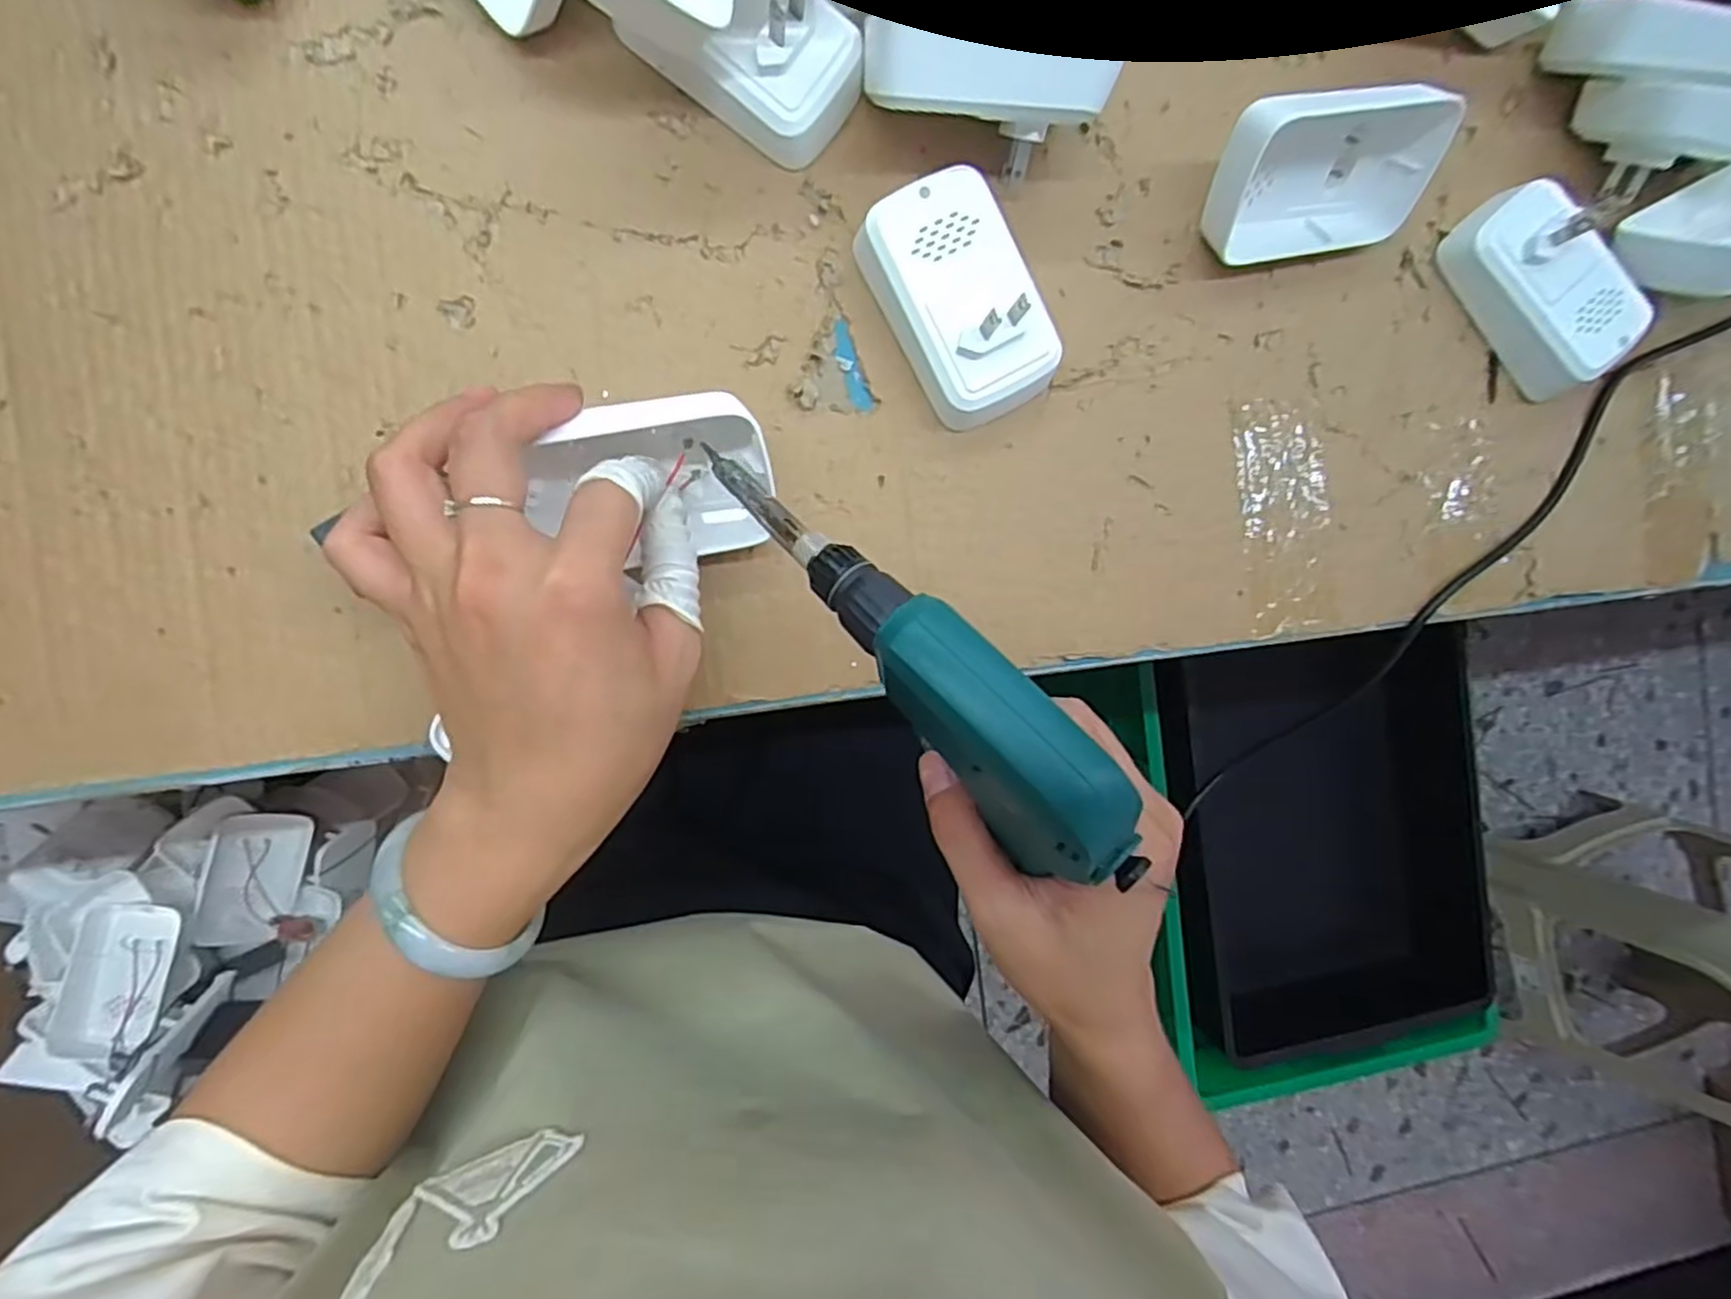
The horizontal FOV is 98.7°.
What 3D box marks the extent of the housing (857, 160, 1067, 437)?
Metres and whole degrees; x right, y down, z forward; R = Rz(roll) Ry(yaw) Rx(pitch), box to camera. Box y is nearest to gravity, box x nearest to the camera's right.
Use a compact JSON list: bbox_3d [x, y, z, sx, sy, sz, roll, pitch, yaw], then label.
[{"bbox_3d":[0.039,-0.143,0.306,0.055,0.035,0.092,-28,95,-8],"label":"housing"}]

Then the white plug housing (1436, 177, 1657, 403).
[{"bbox_3d":[0.319,-0.172,0.346,0.057,0.036,0.089,-44,97,-6],"label":"white plug housing"}]

